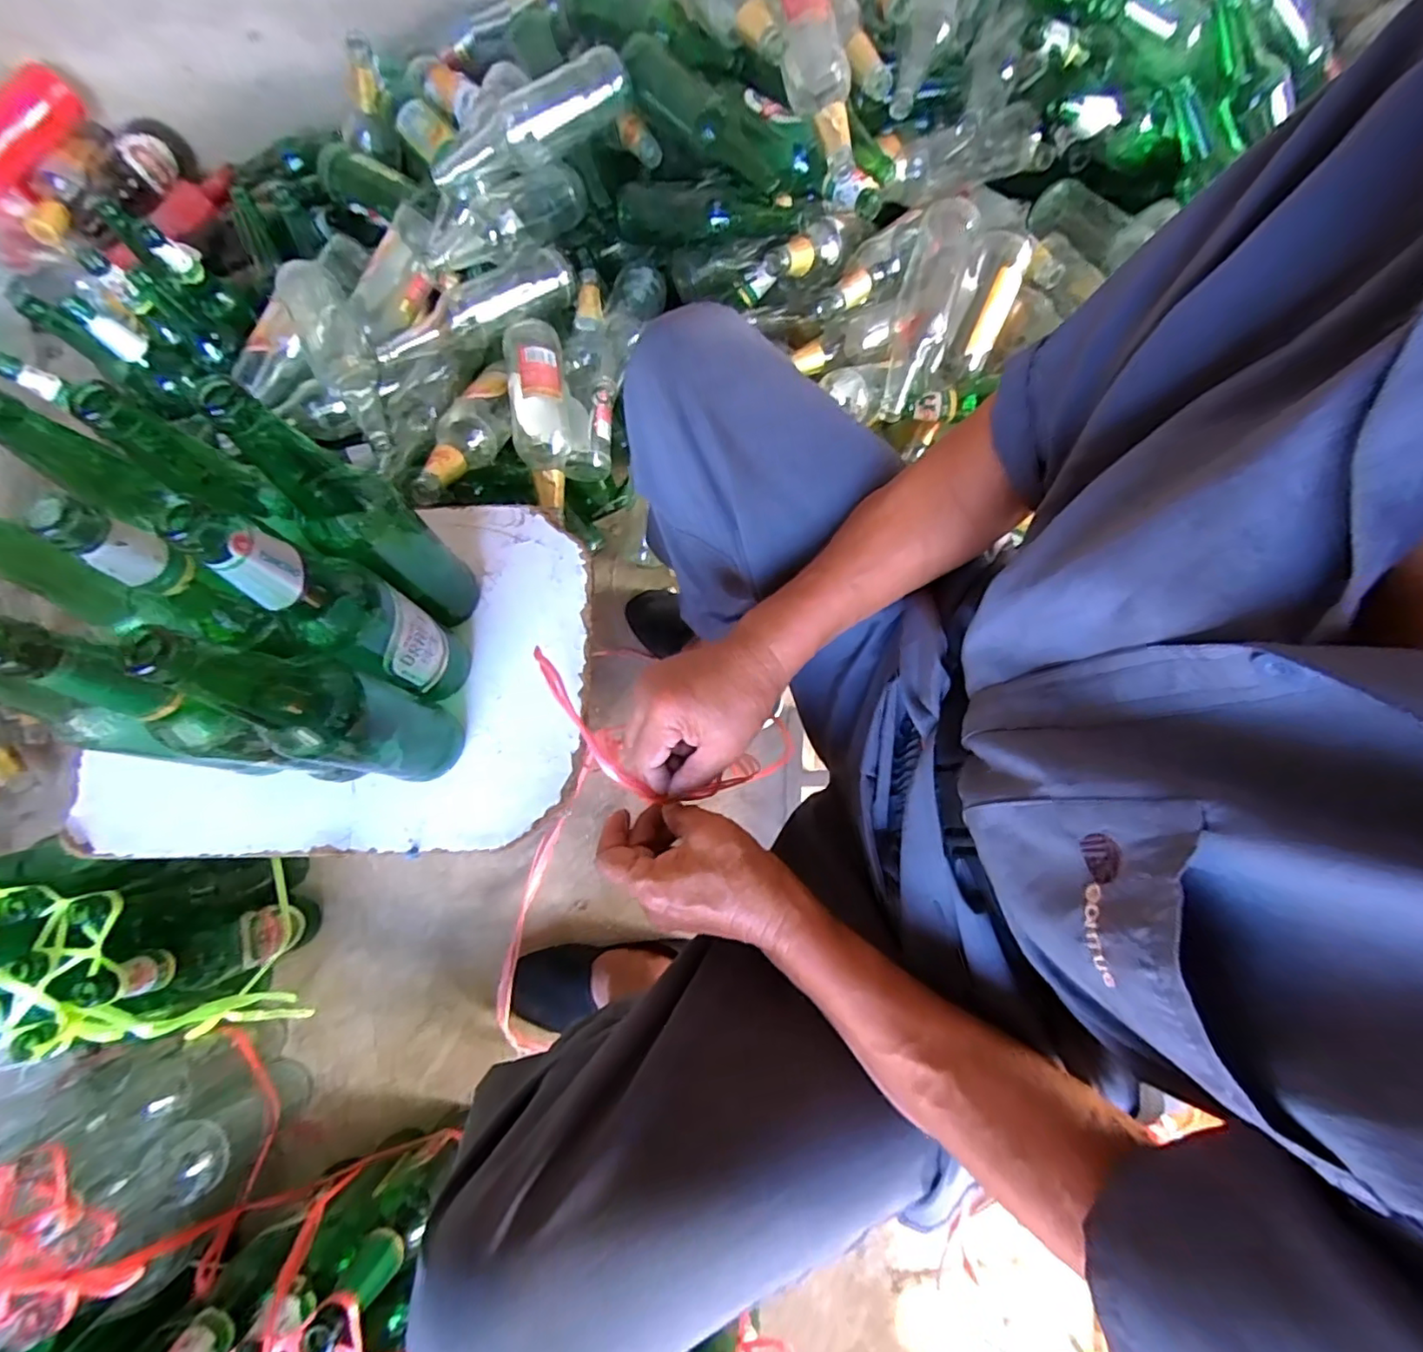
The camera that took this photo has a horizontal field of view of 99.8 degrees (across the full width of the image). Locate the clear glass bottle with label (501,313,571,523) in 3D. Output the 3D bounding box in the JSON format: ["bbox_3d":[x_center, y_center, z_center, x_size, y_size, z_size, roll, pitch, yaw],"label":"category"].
[{"bbox_3d":[-0.204,-0.305,0.731,0.077,0.068,0.248,-11,76,-2],"label":"clear glass bottle with label"}]

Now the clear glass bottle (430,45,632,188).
[{"bbox_3d":[-0.222,-0.665,0.715,0.267,0.058,0.073,-36,78,-8],"label":"clear glass bottle"}]

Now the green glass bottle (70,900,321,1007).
[{"bbox_3d":[-0.532,0.293,0.648,0.061,0.250,0.068,-9,76,-2],"label":"green glass bottle"}]

